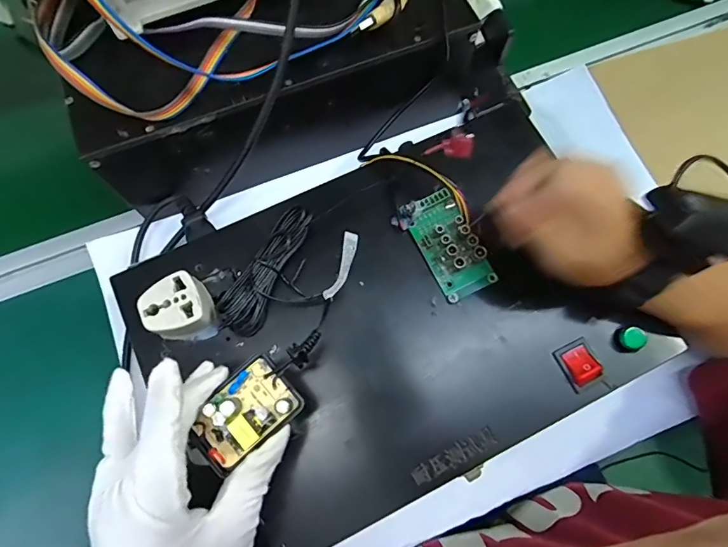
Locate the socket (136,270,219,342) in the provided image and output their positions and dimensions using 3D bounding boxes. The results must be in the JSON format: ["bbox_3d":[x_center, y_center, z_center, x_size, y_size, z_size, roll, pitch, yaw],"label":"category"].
[{"bbox_3d":[-0.123,0.025,0.301,0.038,0.033,0.039,-30,76,-9],"label":"socket"}]

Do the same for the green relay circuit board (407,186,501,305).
[{"bbox_3d":[0.062,-0.022,0.324,0.039,0.018,0.075,-25,75,-8],"label":"green relay circuit board"}]

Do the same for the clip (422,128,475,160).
[{"bbox_3d":[0.053,-0.079,0.281,0.037,0.014,0.012,5,67,46],"label":"clip"}]

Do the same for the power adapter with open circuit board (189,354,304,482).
[{"bbox_3d":[-0.066,0.075,0.242,0.058,0.015,0.039,-39,77,-11],"label":"power adapter with open circuit board"}]

